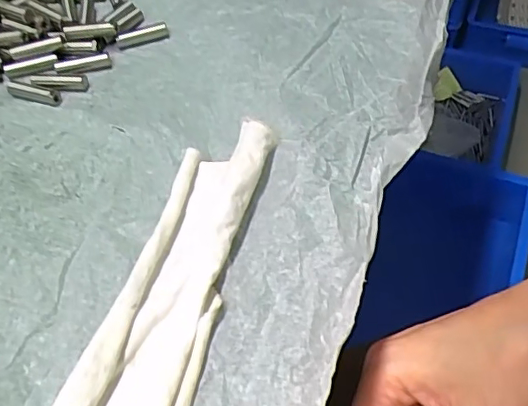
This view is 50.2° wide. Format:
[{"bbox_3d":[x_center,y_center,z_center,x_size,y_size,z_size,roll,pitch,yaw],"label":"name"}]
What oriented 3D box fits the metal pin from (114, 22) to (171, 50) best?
[{"bbox_3d":[-0.065,-0.090,0.302,0.028,0.007,0.008,-19,53,-11],"label":"metal pin"}]

